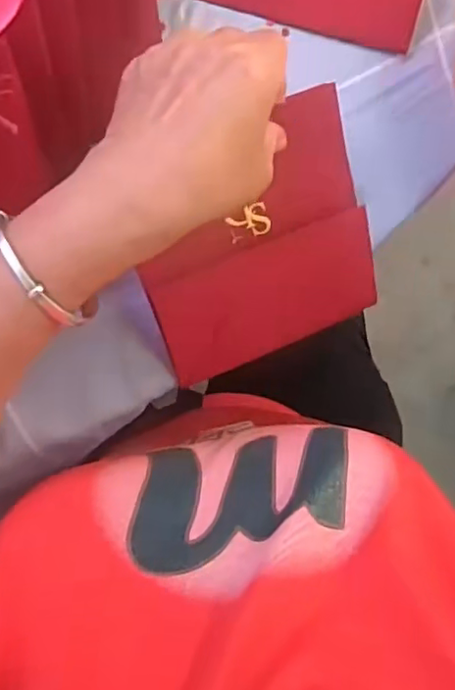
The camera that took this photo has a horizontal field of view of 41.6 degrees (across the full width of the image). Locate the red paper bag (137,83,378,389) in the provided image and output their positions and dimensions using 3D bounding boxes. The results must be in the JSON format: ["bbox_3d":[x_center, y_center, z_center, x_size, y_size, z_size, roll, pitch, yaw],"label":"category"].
[{"bbox_3d":[0.017,-0.058,0.348,0.138,0.009,0.134,-23,114,-12],"label":"red paper bag"}]

